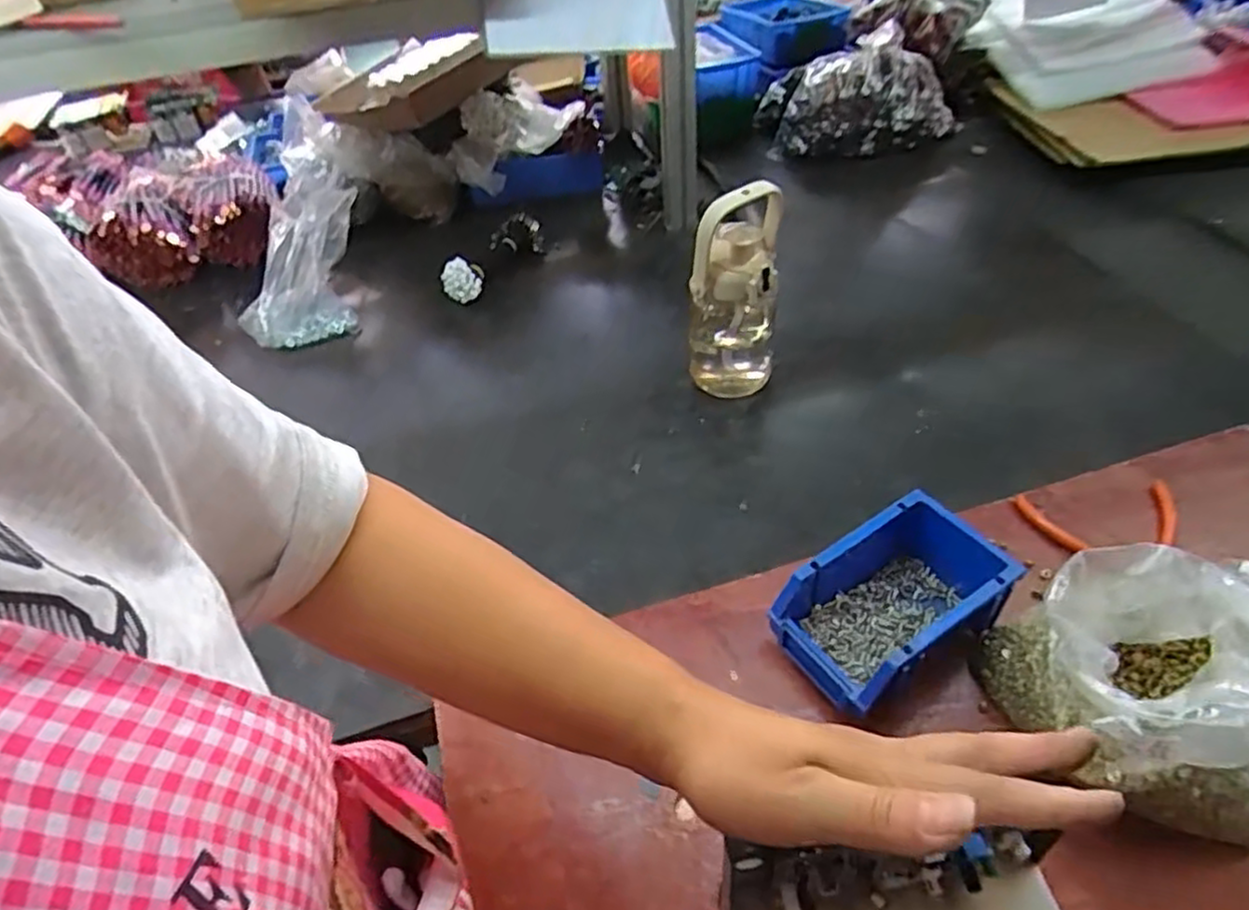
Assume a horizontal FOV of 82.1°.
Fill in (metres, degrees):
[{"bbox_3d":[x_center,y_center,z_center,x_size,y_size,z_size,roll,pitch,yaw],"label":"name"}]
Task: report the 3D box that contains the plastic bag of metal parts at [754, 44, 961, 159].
[{"bbox_3d":[0.409,-0.615,1.254,0.334,0.145,0.165,5,46,10],"label":"plastic bag of metal parts"}]

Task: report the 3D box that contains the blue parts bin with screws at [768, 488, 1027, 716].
[{"bbox_3d":[0.205,0.110,0.552,0.163,0.066,0.100,-28,50,-21],"label":"blue parts bin with screws"}]

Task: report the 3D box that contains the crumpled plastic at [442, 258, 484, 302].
[{"bbox_3d":[-0.234,-0.254,1.036,0.056,0.049,0.040,-17,46,-11],"label":"crumpled plastic"}]

